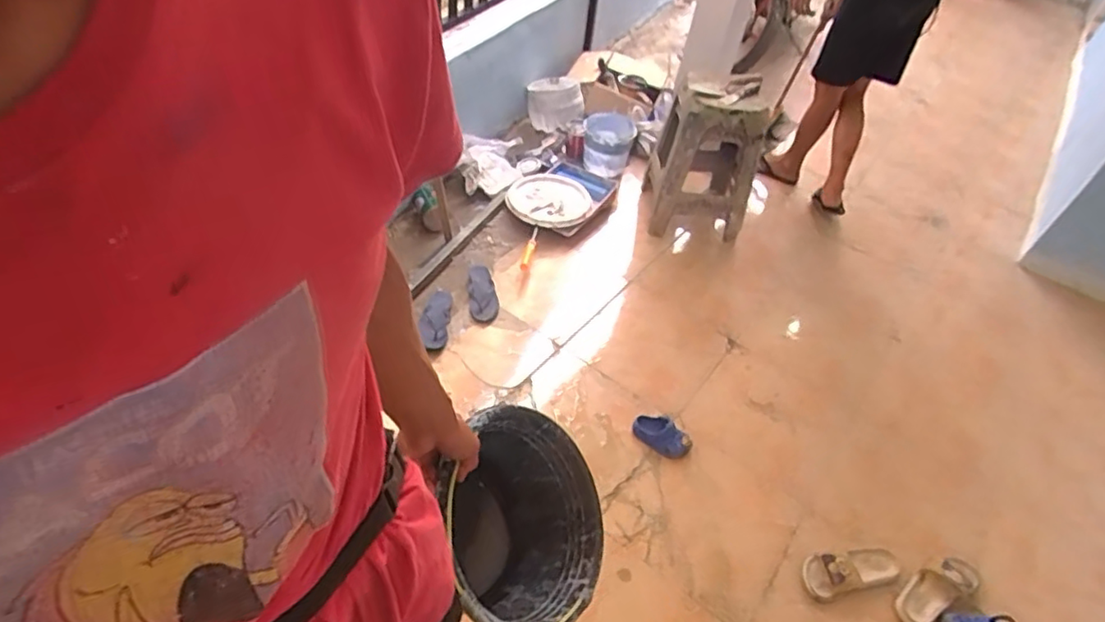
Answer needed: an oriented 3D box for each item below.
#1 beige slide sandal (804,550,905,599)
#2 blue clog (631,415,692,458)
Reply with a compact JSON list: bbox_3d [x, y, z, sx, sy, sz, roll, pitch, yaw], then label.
[{"bbox_3d":[0.704,0.596,1.465,0.236,0.059,0.093,-8,50,-16],"label":"beige slide sandal"},{"bbox_3d":[0.291,0.336,1.683,0.158,0.051,0.081,37,53,23],"label":"blue clog"}]

